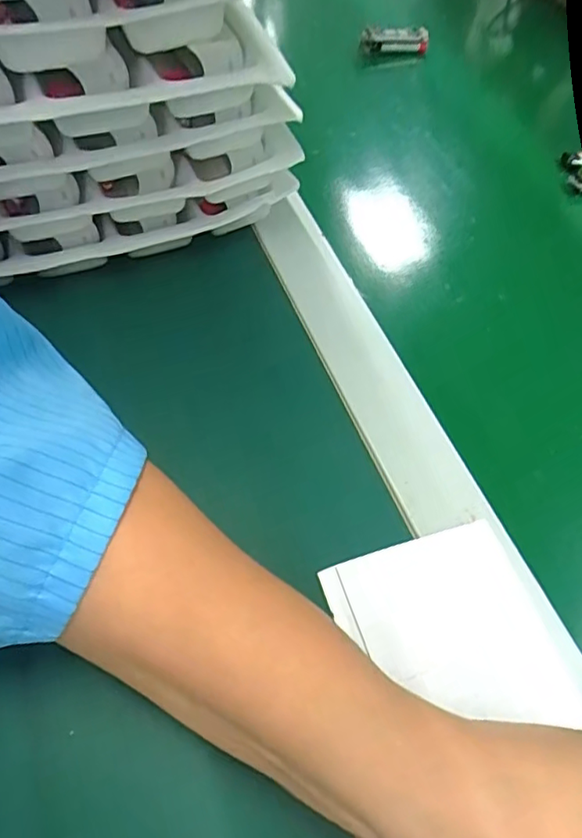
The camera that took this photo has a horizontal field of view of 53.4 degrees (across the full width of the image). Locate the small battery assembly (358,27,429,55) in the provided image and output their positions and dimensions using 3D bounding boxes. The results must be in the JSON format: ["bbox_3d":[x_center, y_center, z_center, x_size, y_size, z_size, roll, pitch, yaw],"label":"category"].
[{"bbox_3d":[0.092,-0.330,0.504,0.065,0.022,0.014,-10,58,-12],"label":"small battery assembly"}]

